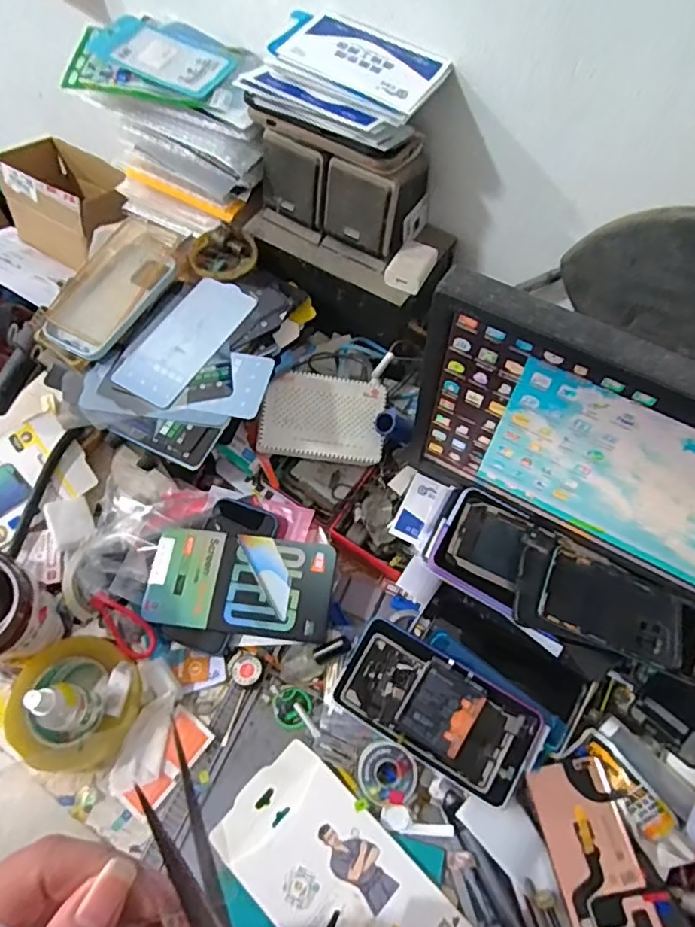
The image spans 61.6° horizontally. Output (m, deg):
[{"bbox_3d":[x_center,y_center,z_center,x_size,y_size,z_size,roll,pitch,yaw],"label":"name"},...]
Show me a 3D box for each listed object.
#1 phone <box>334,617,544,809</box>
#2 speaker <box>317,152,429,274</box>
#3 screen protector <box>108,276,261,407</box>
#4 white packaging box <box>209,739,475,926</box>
[{"bbox_3d":[0.085,0.235,0.562,0.185,0.012,0.094,27,80,15],"label":"phone"},{"bbox_3d":[0.029,-0.288,0.632,0.088,0.102,0.098,26,65,13],"label":"speaker"},{"bbox_3d":[-0.170,-0.134,0.620,0.079,0.009,0.162,26,70,18],"label":"screen protector"},{"bbox_3d":[-0.004,0.376,0.521,0.228,0.014,0.114,39,69,19],"label":"white packaging box"}]

